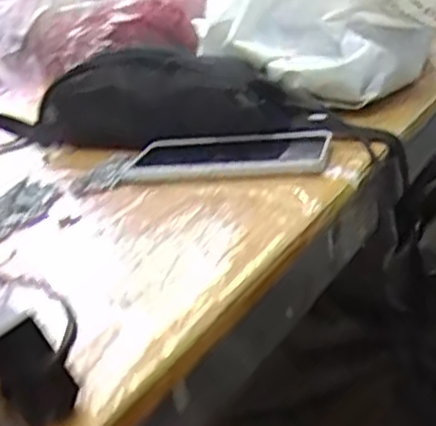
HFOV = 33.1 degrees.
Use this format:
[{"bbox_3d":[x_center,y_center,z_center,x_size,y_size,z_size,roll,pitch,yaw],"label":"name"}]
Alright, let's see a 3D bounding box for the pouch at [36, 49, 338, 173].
[{"bbox_3d":[-0.048,-0.103,0.701,0.338,0.080,0.157,4,25,32],"label":"pouch"}]

